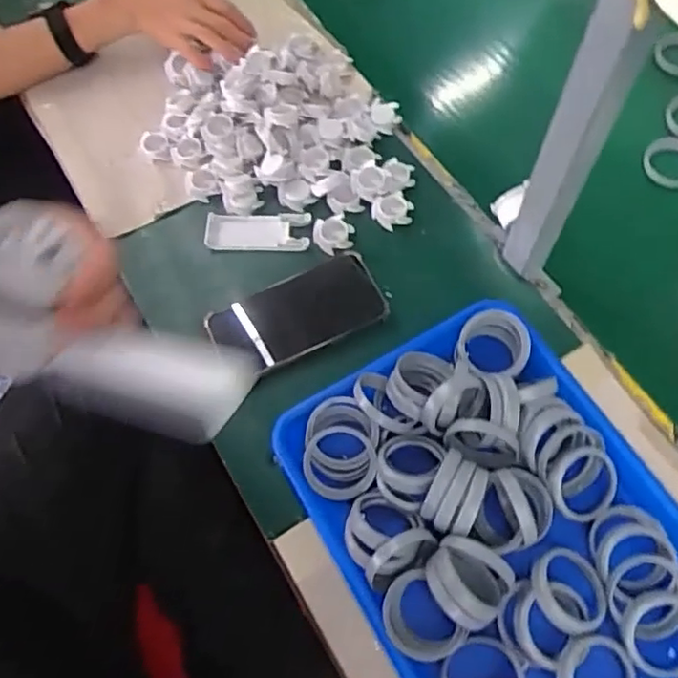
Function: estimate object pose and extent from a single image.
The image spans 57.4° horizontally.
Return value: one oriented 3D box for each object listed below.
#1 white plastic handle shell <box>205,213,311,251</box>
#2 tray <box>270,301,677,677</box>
[{"bbox_3d":[-0.081,-0.108,0.624,0.102,0.017,0.040,2,66,6],"label":"white plastic handle shell"},{"bbox_3d":[0.124,0.142,0.473,0.252,0.058,0.329,-31,66,-9],"label":"tray"}]

